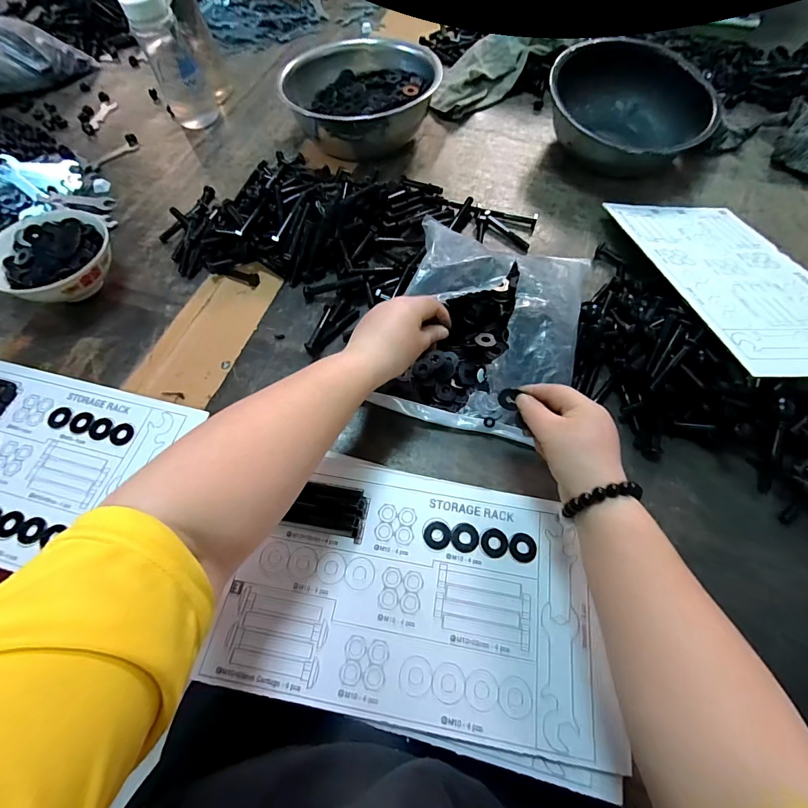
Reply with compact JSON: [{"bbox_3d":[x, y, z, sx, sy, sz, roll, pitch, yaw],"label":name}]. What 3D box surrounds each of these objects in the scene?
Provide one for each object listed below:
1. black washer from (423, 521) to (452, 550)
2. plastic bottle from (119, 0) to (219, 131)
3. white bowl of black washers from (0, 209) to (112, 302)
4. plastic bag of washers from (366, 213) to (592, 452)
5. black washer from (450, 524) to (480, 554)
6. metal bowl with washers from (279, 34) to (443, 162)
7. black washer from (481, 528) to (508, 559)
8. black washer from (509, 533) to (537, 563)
[{"bbox_3d":[0.030,0.118,0.364,0.024,0.004,0.023,10,62,6],"label":"black washer"},{"bbox_3d":[-0.372,-0.560,0.645,0.075,0.177,0.076,-22,64,-11],"label":"plastic bottle"},{"bbox_3d":[-0.428,-0.174,0.507,0.142,0.063,0.134,0,62,1],"label":"white bowl of black washers"},{"bbox_3d":[0.093,-0.091,0.452,0.198,0.067,0.243,16,63,9],"label":"plastic bag of washers"},{"bbox_3d":[0.055,0.120,0.363,0.025,0.004,0.025,10,62,6],"label":"black washer"},{"bbox_3d":[-0.070,-0.486,0.642,0.220,0.100,0.183,-17,63,-8],"label":"metal bowl with washers"},{"bbox_3d":[0.081,0.124,0.360,0.023,0.004,0.025,11,62,6],"label":"black washer"},{"bbox_3d":[0.106,0.128,0.359,0.023,0.004,0.024,11,62,7],"label":"black washer"}]

